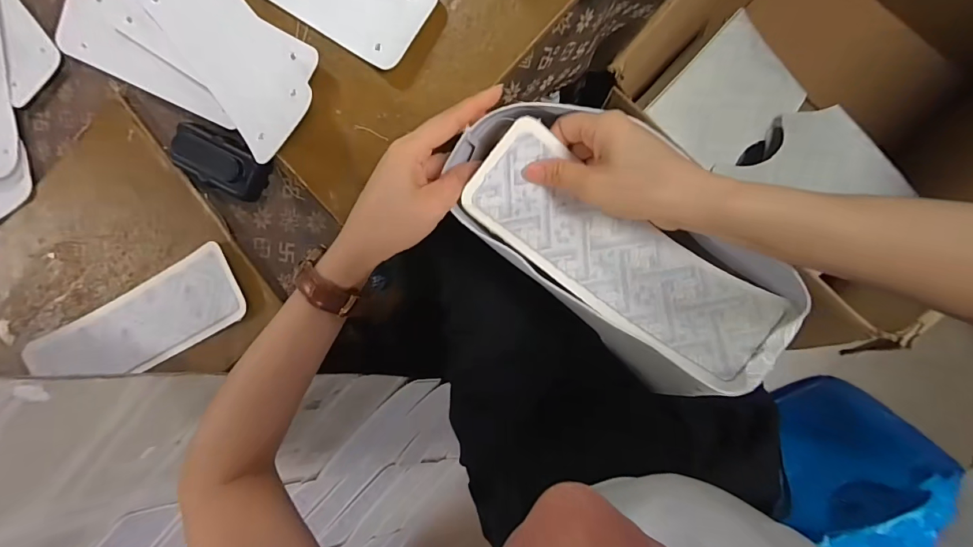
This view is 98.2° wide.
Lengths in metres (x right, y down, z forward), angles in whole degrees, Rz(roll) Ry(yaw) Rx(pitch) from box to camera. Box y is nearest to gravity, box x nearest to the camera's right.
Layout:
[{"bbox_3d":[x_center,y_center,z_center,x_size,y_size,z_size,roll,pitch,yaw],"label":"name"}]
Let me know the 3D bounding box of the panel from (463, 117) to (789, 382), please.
[{"bbox_3d":[0.098,-0.021,0.327,0.248,0.064,0.081,34,96,1],"label":"panel"}]

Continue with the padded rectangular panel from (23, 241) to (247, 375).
[{"bbox_3d":[-0.376,0.060,0.455,0.261,0.015,0.087,-27,87,9],"label":"padded rectangular panel"}]

